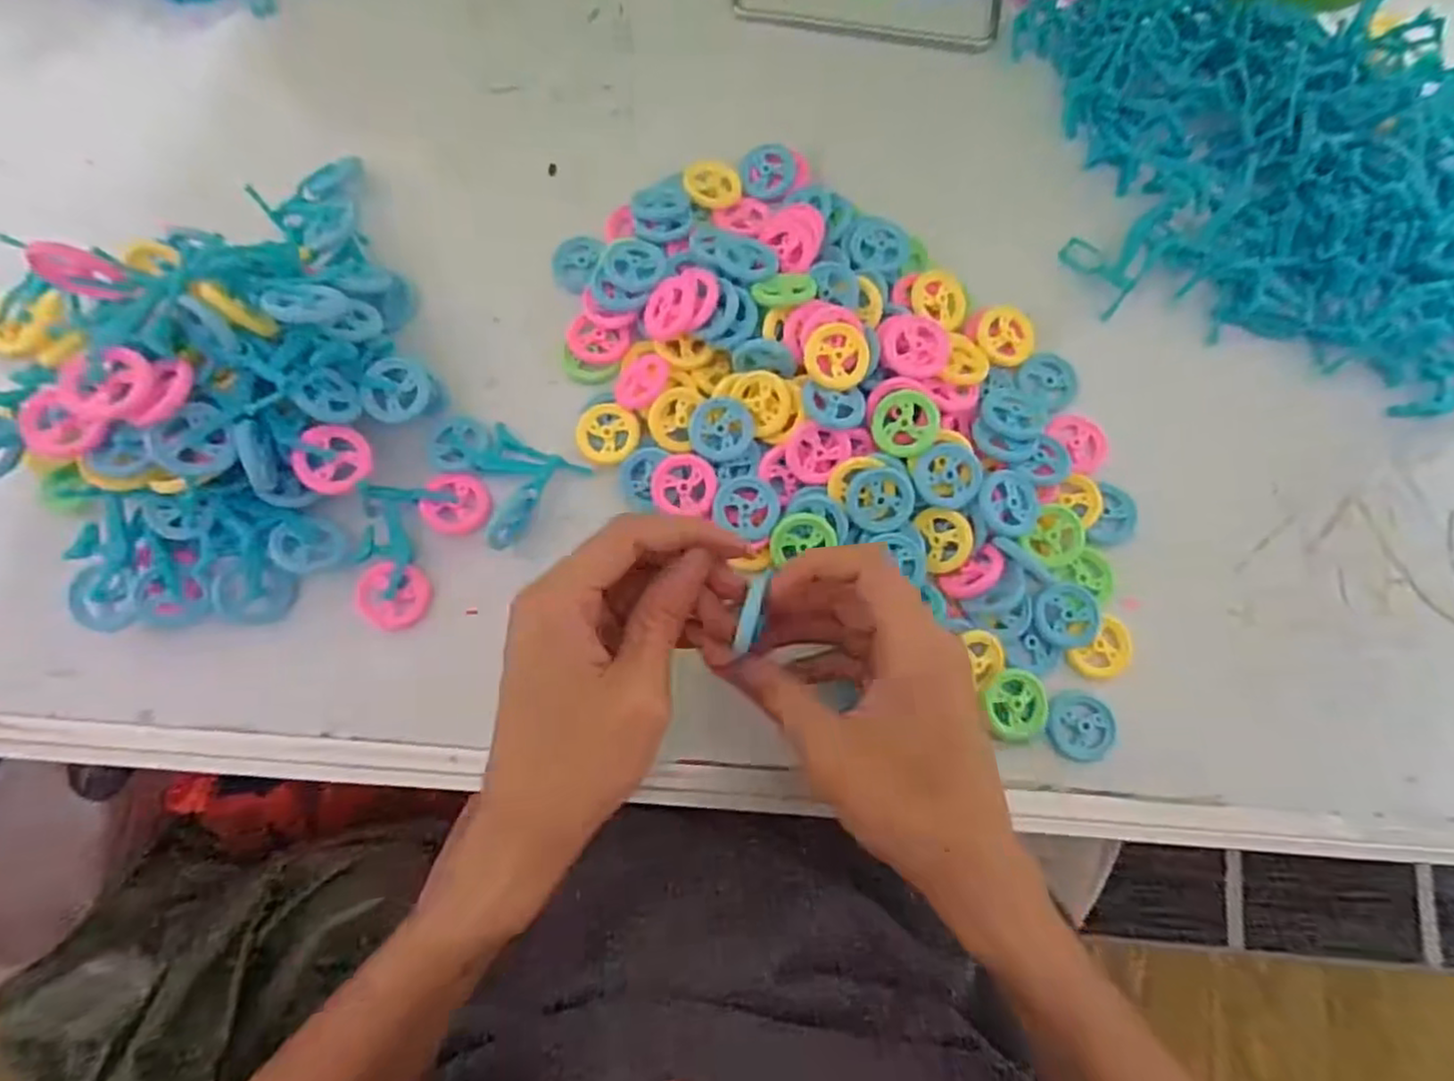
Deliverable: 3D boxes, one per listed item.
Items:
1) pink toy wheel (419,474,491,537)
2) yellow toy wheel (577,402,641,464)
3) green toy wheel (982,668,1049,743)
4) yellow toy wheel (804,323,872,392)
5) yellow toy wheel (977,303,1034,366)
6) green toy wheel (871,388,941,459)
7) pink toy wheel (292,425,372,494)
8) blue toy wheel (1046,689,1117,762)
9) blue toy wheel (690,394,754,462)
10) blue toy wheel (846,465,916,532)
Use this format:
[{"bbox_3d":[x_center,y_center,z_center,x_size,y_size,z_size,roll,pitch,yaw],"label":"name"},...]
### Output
[{"bbox_3d":[-0.126,-0.017,0.320,0.030,0.004,0.028,2,84,-16],"label":"pink toy wheel"},{"bbox_3d":[-0.056,-0.051,0.325,0.029,0.004,0.029,0,78,0],"label":"yellow toy wheel"},{"bbox_3d":[0.127,0.071,0.301,0.027,0.008,0.030,-10,79,-2],"label":"green toy wheel"},{"bbox_3d":[0.050,-0.083,0.312,0.030,0.004,0.029,-1,93,-10],"label":"yellow toy wheel"},{"bbox_3d":[0.136,-0.100,0.335,0.030,0.010,0.032,0,78,0],"label":"yellow toy wheel"},{"bbox_3d":[0.081,-0.053,0.310,0.029,0.007,0.030,0,78,0],"label":"green toy wheel"},{"bbox_3d":[-0.170,-0.034,0.296,0.029,0.005,0.029,-2,97,-21],"label":"pink toy wheel"},{"bbox_3d":[0.156,0.081,0.302,0.029,0.007,0.029,0,78,0],"label":"blue toy wheel"},{"bbox_3d":[-0.003,-0.052,0.319,0.029,0.005,0.028,0,78,0],"label":"blue toy wheel"},{"bbox_3d":[0.069,-0.018,0.310,0.029,0.004,0.028,0,95,5],"label":"blue toy wheel"}]

